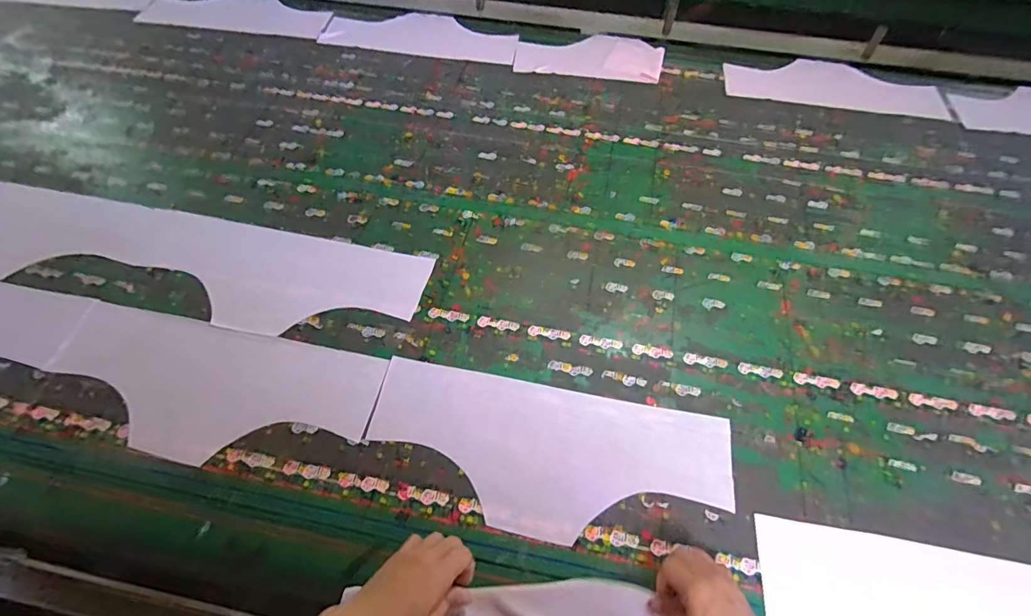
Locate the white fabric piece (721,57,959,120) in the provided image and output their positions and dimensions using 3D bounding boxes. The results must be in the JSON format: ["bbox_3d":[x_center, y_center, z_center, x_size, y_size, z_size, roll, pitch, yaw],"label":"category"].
[{"bbox_3d":[0.686,-0.485,1.010,0.452,0.011,0.156,9,61,3],"label":"white fabric piece"}]

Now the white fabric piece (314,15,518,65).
[{"bbox_3d":[-0.225,-0.645,1.089,0.465,0.014,0.167,12,58,8],"label":"white fabric piece"}]

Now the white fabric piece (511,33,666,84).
[{"bbox_3d":[0.169,-0.581,1.057,0.322,0.010,0.177,6,57,4],"label":"white fabric piece"}]

